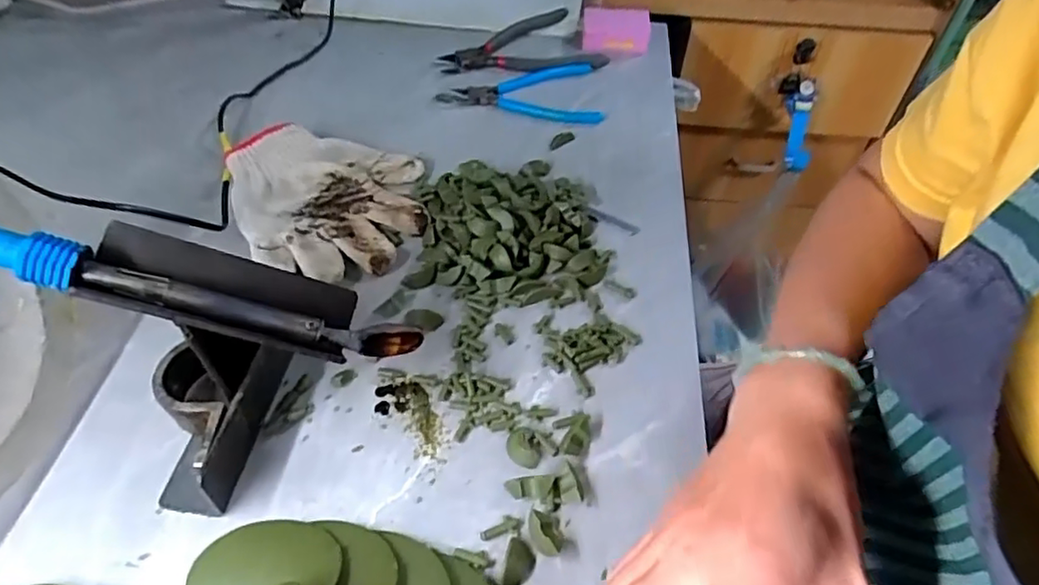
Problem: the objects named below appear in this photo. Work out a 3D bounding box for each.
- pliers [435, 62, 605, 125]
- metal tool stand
[{"bbox_3d":[0.003,-0.208,0.636,0.164,0.007,0.099,7,48,6],"label":"pliers"},{"bbox_3d":[-0.158,0.042,0.347,0.123,0.114,0.111,-1,48,-2],"label":"metal tool stand"}]

